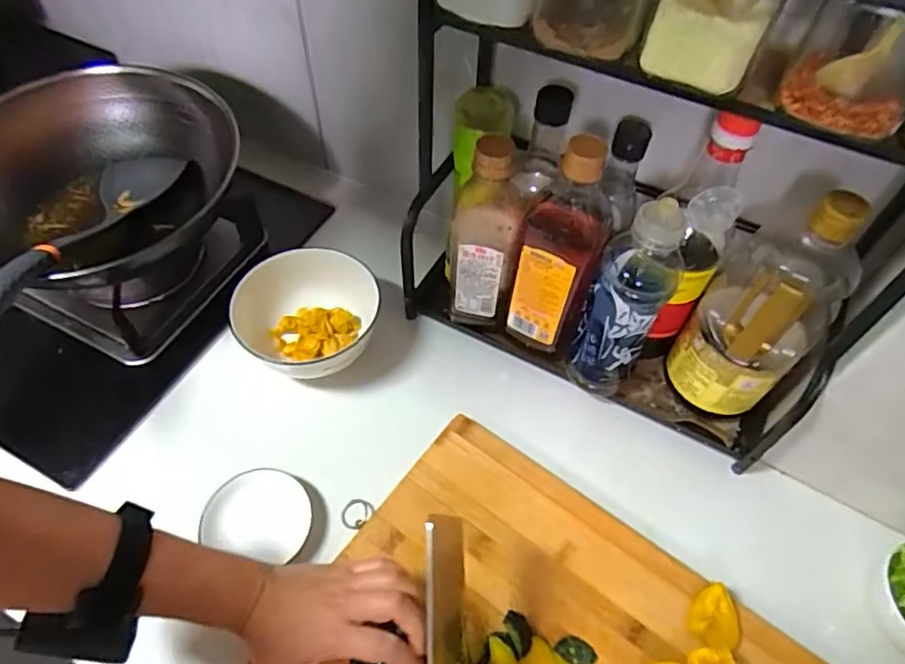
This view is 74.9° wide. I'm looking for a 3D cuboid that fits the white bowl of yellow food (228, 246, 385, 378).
[{"bbox_3d":[-0.153,-0.007,0.646,0.152,0.087,0.143,1,55,-2],"label":"white bowl of yellow food"}]

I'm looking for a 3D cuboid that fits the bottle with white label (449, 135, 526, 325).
[{"bbox_3d":[0.031,-0.095,0.580,0.062,0.219,0.053,4,55,0],"label":"bottle with white label"}]

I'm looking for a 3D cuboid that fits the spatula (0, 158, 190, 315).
[{"bbox_3d":[-0.373,-0.093,0.582,0.082,0.036,0.355,4,36,0],"label":"spatula"}]

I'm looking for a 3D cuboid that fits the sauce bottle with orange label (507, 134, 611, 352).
[{"bbox_3d":[0.103,-0.075,0.557,0.070,0.235,0.063,16,56,9],"label":"sauce bottle with orange label"}]

